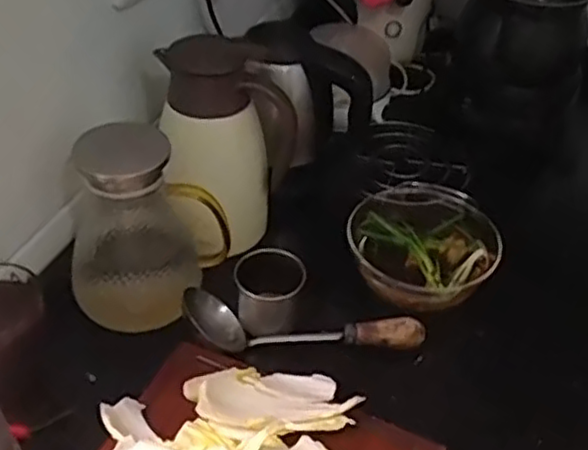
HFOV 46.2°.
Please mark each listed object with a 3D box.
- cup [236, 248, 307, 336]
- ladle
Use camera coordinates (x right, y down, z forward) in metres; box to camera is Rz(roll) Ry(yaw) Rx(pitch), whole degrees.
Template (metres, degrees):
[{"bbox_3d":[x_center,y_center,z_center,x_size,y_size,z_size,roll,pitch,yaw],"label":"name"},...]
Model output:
[{"bbox_3d":[-0.026,0.069,0.727,0.070,0.063,0.062,2,41,-2],"label":"cup"},{"bbox_3d":[0.009,0.110,0.717,0.248,0.055,0.050,7,41,4],"label":"ladle"}]

